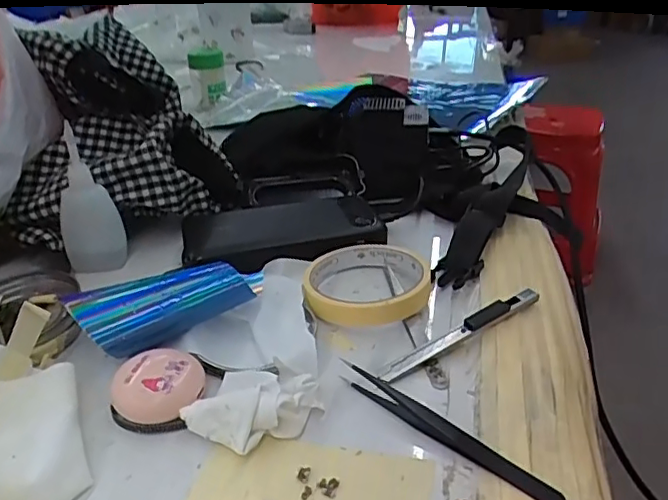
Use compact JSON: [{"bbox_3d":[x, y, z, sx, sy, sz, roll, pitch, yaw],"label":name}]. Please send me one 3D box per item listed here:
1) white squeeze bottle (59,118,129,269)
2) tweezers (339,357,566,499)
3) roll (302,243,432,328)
[{"bbox_3d":[-0.183,-0.038,0.428,0.034,0.098,0.037,14,33,21],"label":"white squeeze bottle"},{"bbox_3d":[0.055,0.090,0.299,0.130,0.015,0.011,24,38,34],"label":"tweezers"},{"bbox_3d":[0.024,0.020,0.407,0.084,0.017,0.085,0,31,0],"label":"roll"}]

